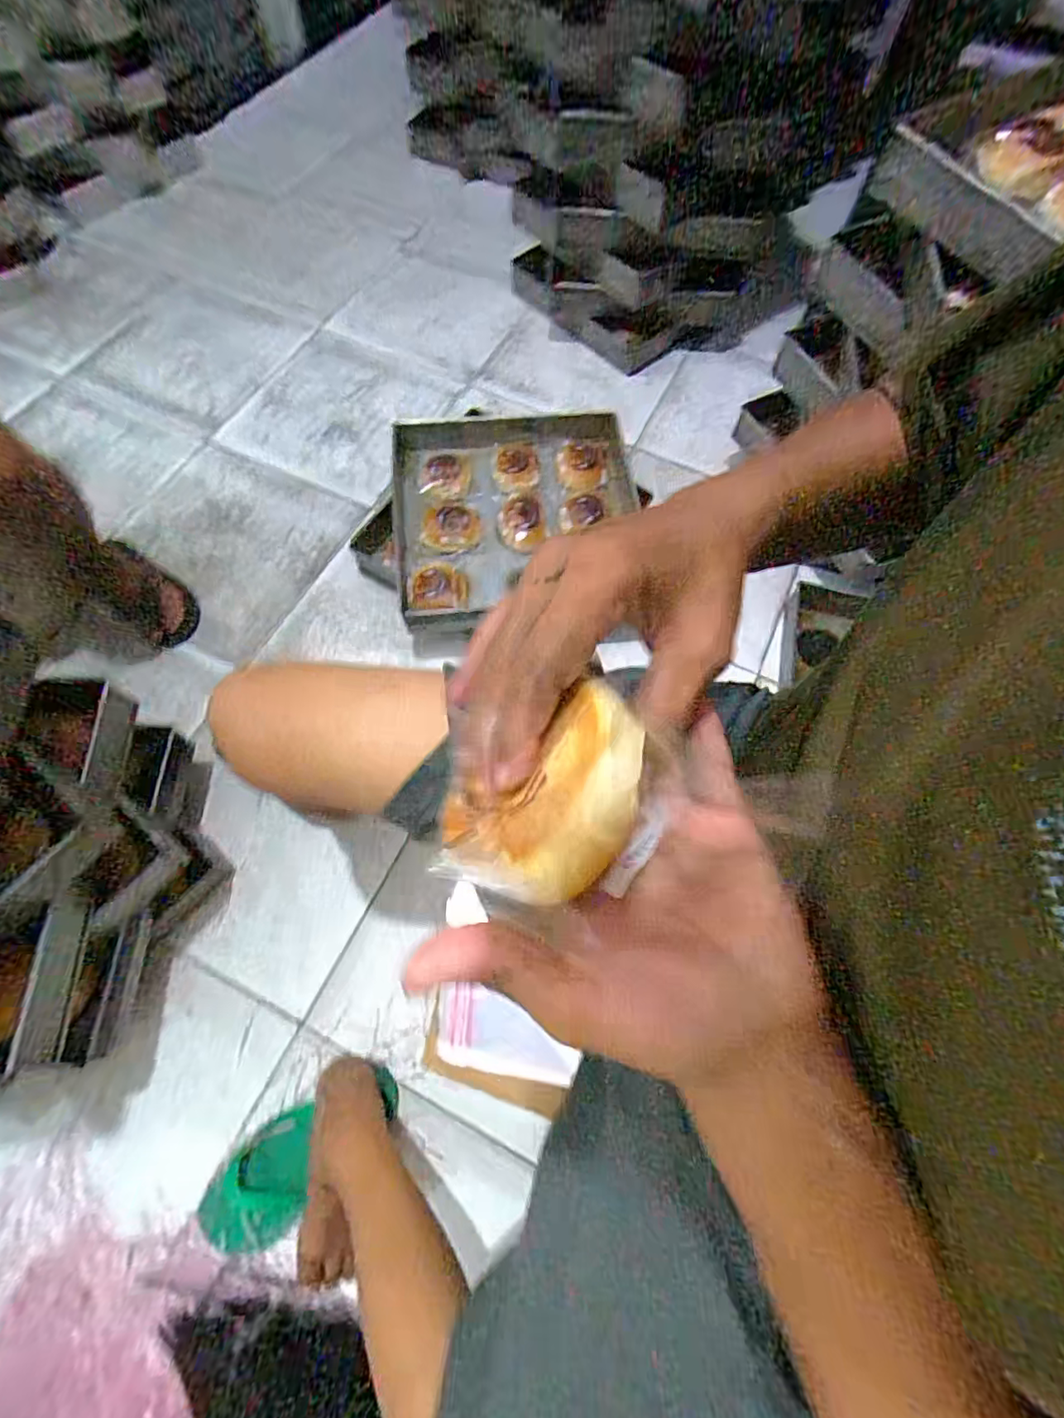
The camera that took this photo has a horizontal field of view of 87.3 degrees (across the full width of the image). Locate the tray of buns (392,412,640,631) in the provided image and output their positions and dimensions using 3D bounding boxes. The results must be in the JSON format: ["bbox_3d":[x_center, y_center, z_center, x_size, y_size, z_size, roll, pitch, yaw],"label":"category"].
[{"bbox_3d":[-0.024,-0.351,0.992,0.443,0.083,0.437,-8,68,-5],"label":"tray of buns"}]

